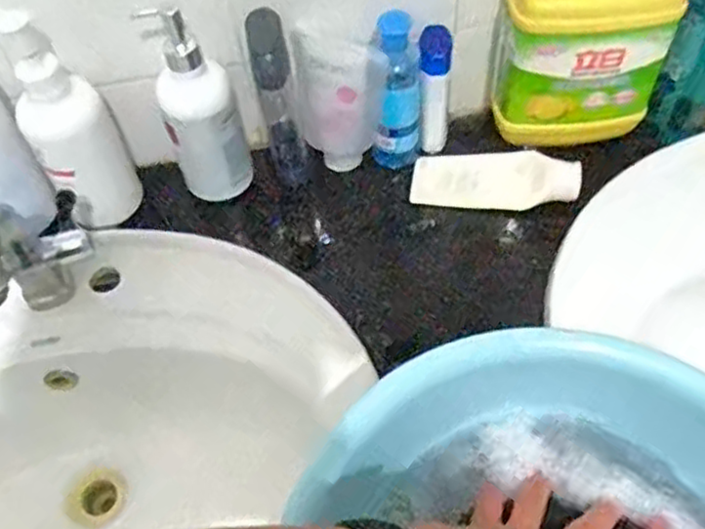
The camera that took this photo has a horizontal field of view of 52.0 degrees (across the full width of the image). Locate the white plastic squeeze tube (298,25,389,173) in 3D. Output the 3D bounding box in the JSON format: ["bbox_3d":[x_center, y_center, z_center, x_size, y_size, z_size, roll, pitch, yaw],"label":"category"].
[{"bbox_3d":[-0.011,-0.144,0.683,0.074,0.150,0.052,35,65,23],"label":"white plastic squeeze tube"}]

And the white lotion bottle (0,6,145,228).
[{"bbox_3d":[-0.240,-0.108,0.628,0.073,0.243,0.060,-28,59,-15],"label":"white lotion bottle"}]

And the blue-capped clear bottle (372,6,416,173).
[{"bbox_3d":[0.039,-0.153,0.659,0.038,0.159,0.035,2,57,4],"label":"blue-capped clear bottle"}]

